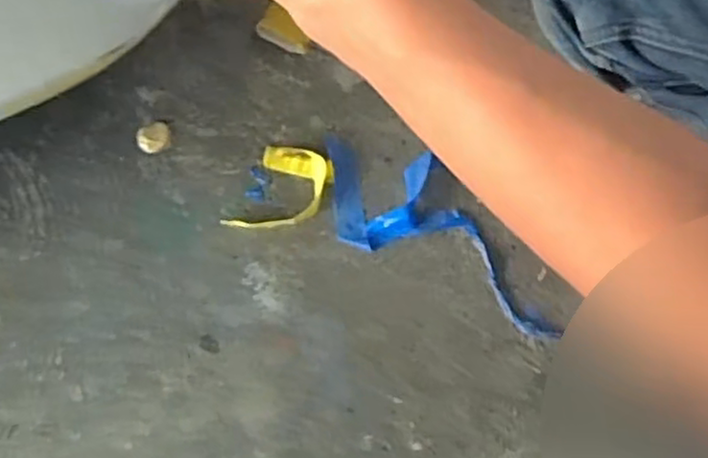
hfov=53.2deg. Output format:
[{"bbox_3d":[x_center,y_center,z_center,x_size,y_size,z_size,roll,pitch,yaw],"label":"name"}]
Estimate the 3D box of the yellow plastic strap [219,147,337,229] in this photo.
[{"bbox_3d":[-0.066,-0.036,0.665,0.073,0.013,0.097,22,75,6],"label":"yellow plastic strap"}]

